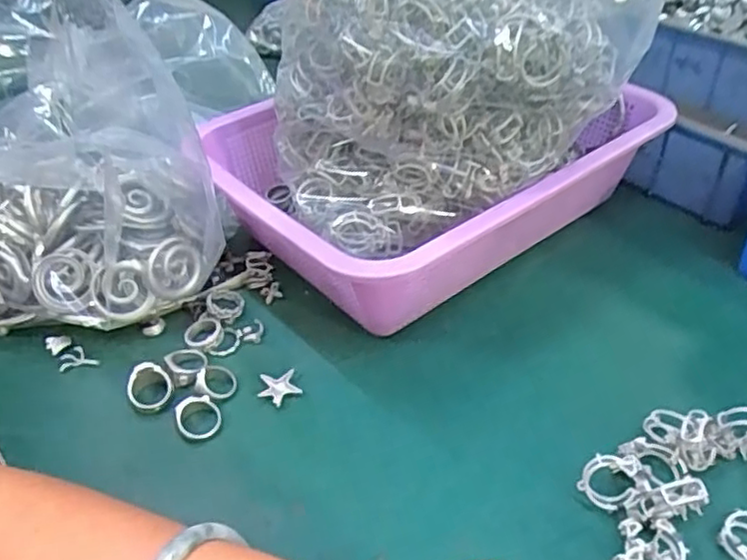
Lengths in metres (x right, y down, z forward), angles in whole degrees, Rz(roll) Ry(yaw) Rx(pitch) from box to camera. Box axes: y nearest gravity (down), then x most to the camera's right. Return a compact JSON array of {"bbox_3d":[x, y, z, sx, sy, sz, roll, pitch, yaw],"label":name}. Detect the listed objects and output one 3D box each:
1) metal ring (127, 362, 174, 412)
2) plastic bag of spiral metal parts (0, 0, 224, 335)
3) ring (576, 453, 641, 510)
[{"bbox_3d":[-0.126,0.060,0.367,0.024,0.019,0.023,-2,41,2],"label":"metal ring"},{"bbox_3d":[-0.199,-0.063,0.384,0.182,0.204,0.108,-17,43,-15],"label":"plastic bag of spiral metal parts"},{"bbox_3d":[0.110,0.095,0.308,0.026,0.026,0.006,11,9,19],"label":"ring"}]

